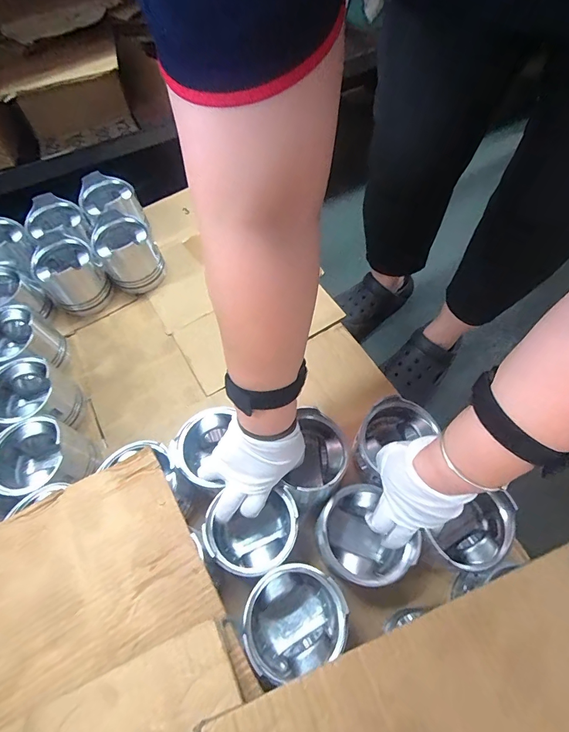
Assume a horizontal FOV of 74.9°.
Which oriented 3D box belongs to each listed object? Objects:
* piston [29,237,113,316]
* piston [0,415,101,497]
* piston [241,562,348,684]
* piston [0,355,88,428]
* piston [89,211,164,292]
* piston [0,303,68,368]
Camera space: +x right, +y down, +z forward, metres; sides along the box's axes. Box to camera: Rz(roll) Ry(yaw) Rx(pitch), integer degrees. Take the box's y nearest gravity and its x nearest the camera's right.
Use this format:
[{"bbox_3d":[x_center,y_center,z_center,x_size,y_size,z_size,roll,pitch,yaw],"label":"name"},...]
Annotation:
[{"bbox_3d":[-0.380,-0.159,0.668,0.108,0.091,0.097,39,70,20],"label":"piston"},{"bbox_3d":[-0.323,0.129,0.504,0.101,0.093,0.100,-1,62,2],"label":"piston"},{"bbox_3d":[0.011,0.267,0.400,0.098,0.073,0.090,-1,62,2],"label":"piston"},{"bbox_3d":[-0.373,0.050,0.554,0.109,0.096,0.102,36,69,19],"label":"piston"},{"bbox_3d":[-0.290,-0.205,0.687,0.095,0.099,0.109,-40,68,-17],"label":"piston"},{"bbox_3d":[-0.423,-0.034,0.602,0.109,0.088,0.101,25,66,14],"label":"piston"}]

